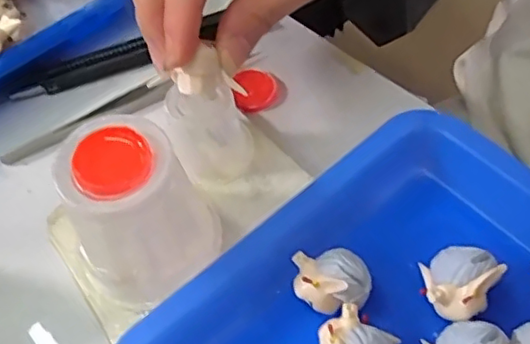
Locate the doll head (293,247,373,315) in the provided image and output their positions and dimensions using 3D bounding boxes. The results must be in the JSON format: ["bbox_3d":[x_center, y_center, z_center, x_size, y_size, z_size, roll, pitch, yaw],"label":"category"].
[{"bbox_3d":[0.025,0.042,0.226,0.028,0.023,0.024,3,57,5],"label":"doll head"}]

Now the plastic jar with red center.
[{"bbox_3d":[-0.047,0.020,0.222,0.044,0.072,0.043,-1,57,2],"label":"plastic jar with red center"}]

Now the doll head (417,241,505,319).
[{"bbox_3d":[0.070,0.041,0.222,0.024,0.028,0.025,-1,57,2],"label":"doll head"}]

